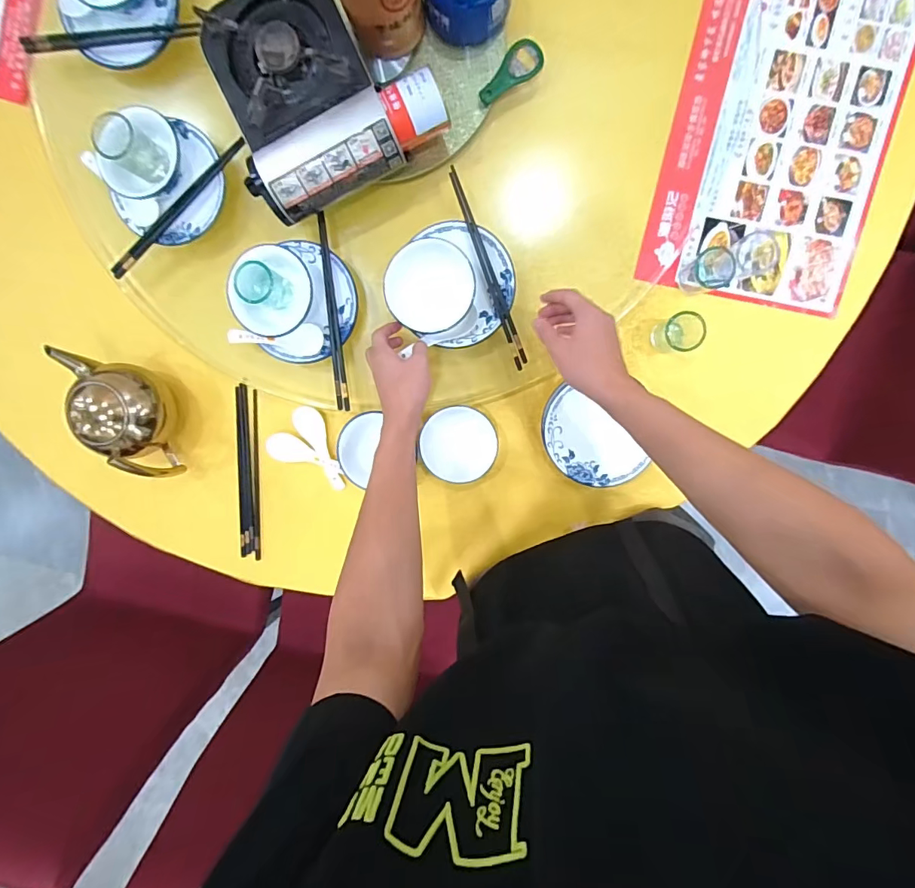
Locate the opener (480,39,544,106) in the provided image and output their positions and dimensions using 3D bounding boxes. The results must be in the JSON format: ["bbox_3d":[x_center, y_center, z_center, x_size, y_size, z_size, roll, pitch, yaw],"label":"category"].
[{"bbox_3d":[0.070,-0.487,0.608,0.095,0.015,0.040,-44,90,7],"label":"opener"}]

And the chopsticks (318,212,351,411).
[{"bbox_3d":[-0.173,-0.180,0.641,0.016,0.016,0.264,-6,94,5],"label":"chopsticks"}]

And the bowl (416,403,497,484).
[{"bbox_3d":[0.005,0.000,0.675,0.103,0.035,0.107,2,95,4],"label":"bowl"}]

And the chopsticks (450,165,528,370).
[{"bbox_3d":[0.041,-0.230,0.614,0.016,0.013,0.267,-21,93,6],"label":"chopsticks"}]

